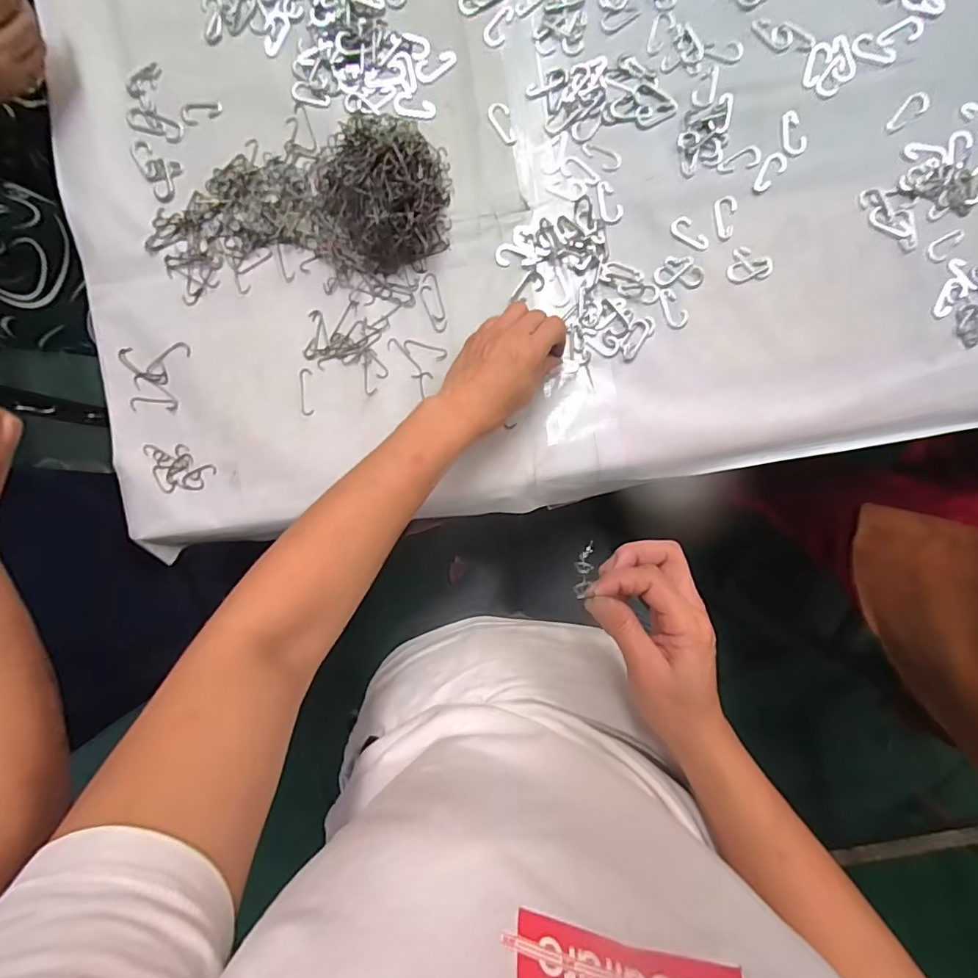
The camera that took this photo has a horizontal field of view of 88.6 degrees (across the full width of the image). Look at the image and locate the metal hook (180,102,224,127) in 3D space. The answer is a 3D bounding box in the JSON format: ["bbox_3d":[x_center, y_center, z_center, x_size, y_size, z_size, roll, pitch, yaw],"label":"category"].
[{"bbox_3d":[-0.266,-0.347,0.462,0.040,0.004,0.020,-1,93,3],"label":"metal hook"}]

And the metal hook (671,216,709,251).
[{"bbox_3d":[0.180,-0.227,0.445,0.037,0.004,0.017,36,94,0],"label":"metal hook"}]

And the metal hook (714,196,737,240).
[{"bbox_3d":[0.211,-0.241,0.443,0.020,0.004,0.035,-10,92,3],"label":"metal hook"}]

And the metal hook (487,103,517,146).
[{"bbox_3d":[0.012,-0.325,0.446,0.019,0.004,0.040,-13,92,3],"label":"metal hook"}]

